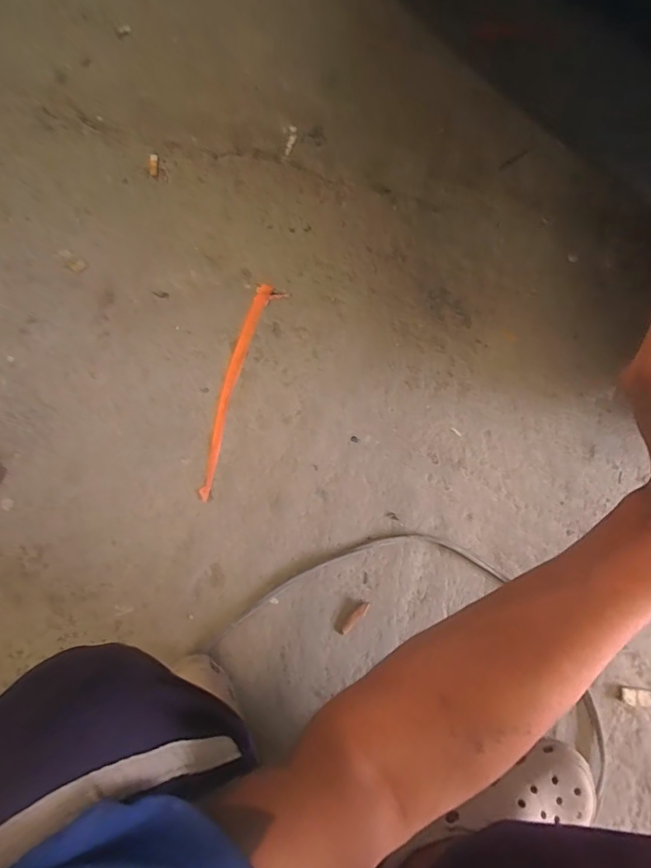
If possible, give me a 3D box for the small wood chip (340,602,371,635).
[{"bbox_3d":[0.039,0.249,0.598,0.013,0.016,0.053,43,82,7],"label":"small wood chip"}]

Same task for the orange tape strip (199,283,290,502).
[{"bbox_3d":[-0.137,-0.069,0.658,0.045,0.007,0.331,20,84,4],"label":"orange tape strip"}]

